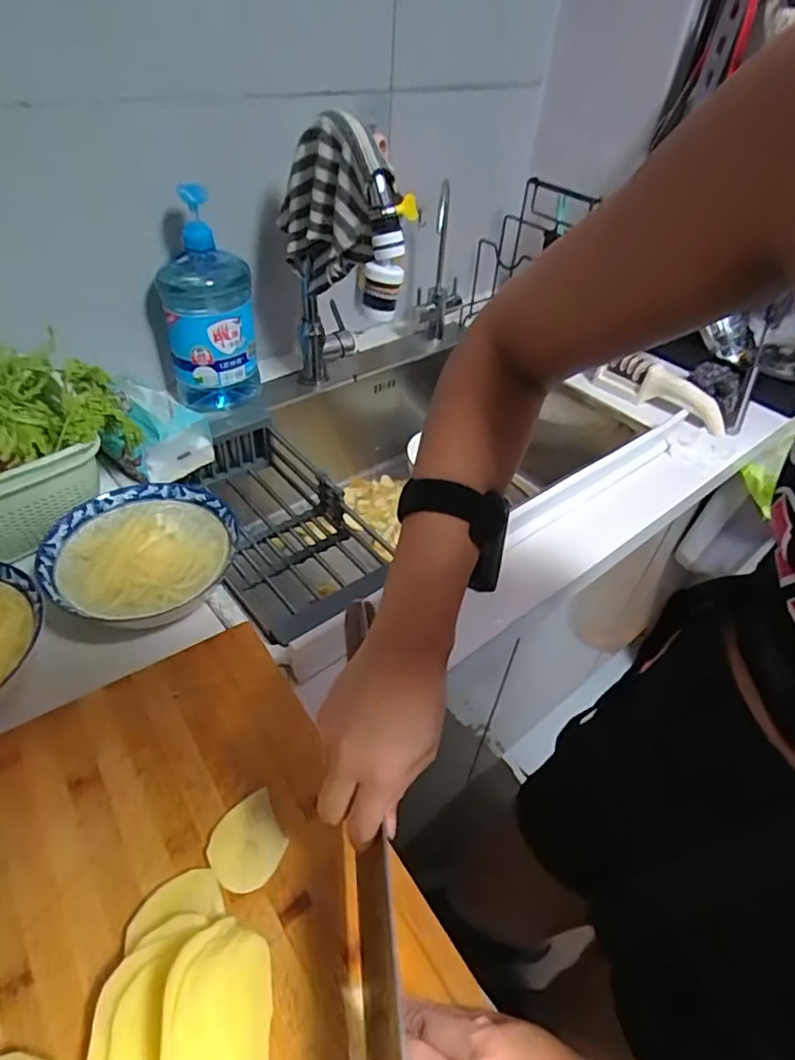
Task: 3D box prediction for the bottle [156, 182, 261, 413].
[{"bbox_3d":[-0.240,-0.280,0.747,0.111,0.268,0.065,-11,46,-17],"label":"bottle"}]

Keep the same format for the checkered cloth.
[{"bbox_3d":[-0.077,-0.360,0.664,0.048,0.180,0.158,-23,50,-27],"label":"checkered cloth"}]

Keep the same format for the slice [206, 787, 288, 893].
[{"bbox_3d":[-0.106,0.220,0.411,0.050,0.007,0.057,-21,49,-25],"label":"slice"}]

